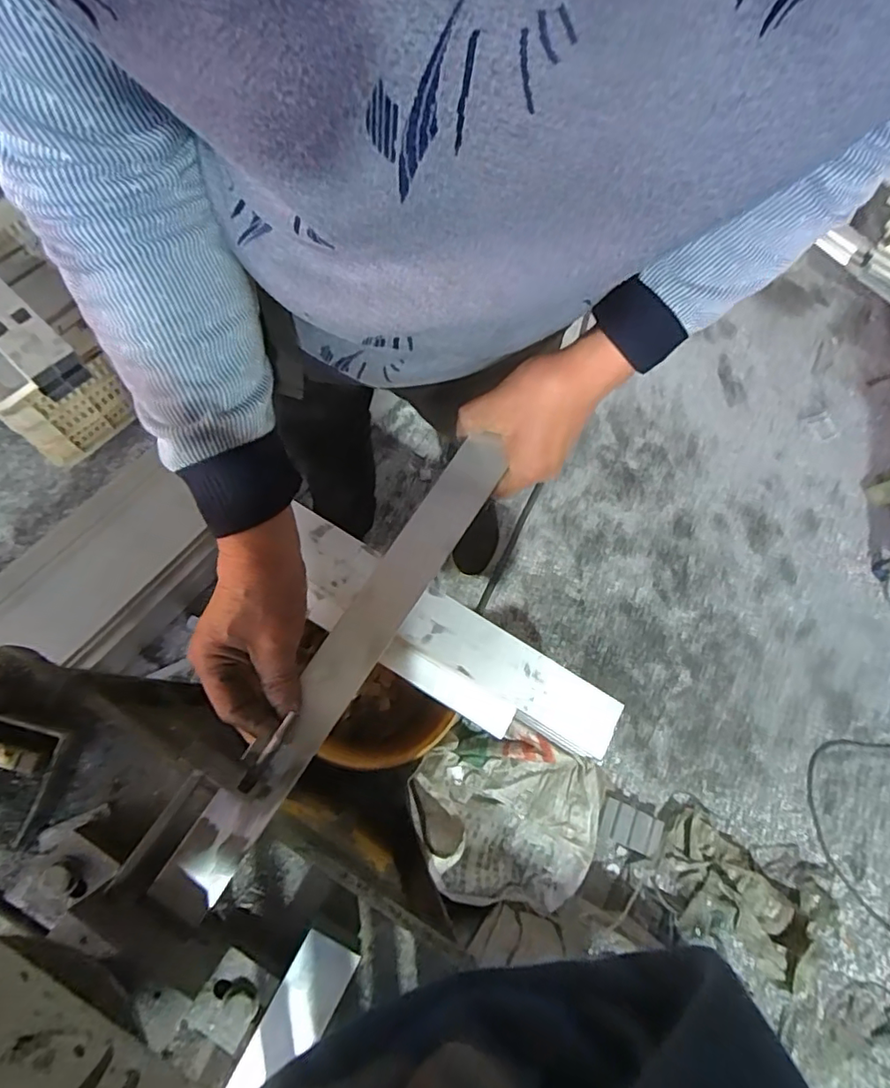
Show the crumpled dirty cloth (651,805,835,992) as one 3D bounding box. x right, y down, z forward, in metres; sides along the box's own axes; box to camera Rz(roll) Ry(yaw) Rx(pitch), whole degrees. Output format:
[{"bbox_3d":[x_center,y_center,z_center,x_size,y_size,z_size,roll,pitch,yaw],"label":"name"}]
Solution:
[{"bbox_3d":[0.597,0.700,1.137,0.373,0.065,0.237,29,72,1],"label":"crumpled dirty cloth"}]

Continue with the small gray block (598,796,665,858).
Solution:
[{"bbox_3d":[0.381,0.581,1.168,0.128,0.024,0.076,27,72,0],"label":"small gray block"}]

